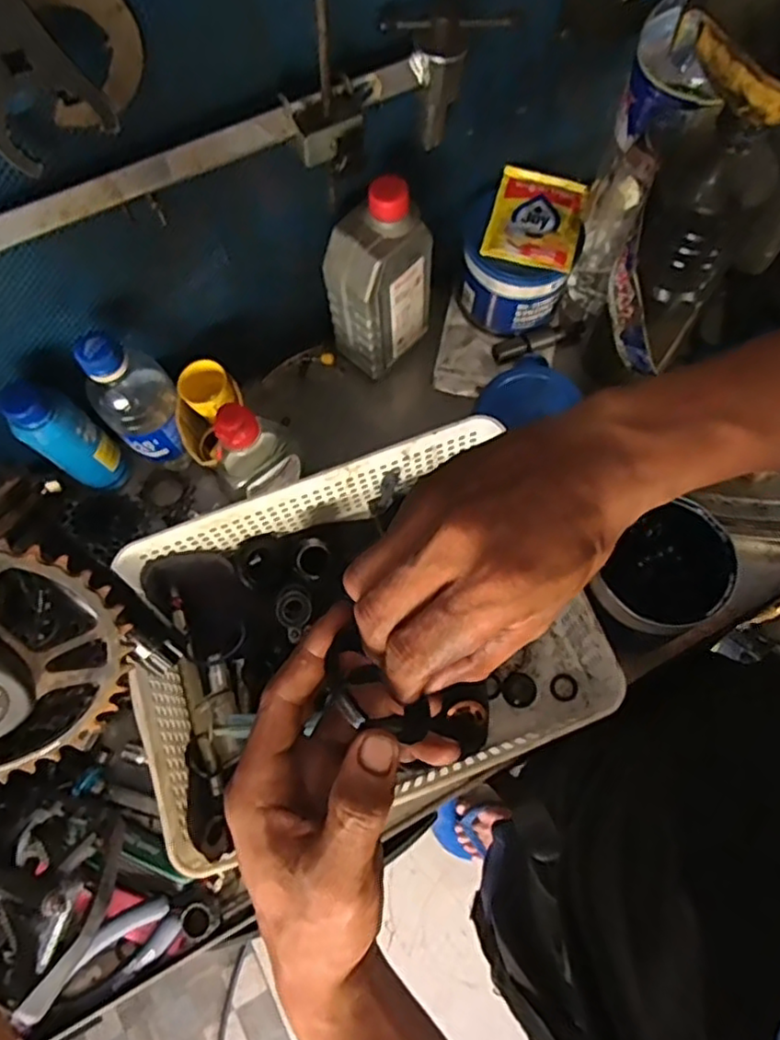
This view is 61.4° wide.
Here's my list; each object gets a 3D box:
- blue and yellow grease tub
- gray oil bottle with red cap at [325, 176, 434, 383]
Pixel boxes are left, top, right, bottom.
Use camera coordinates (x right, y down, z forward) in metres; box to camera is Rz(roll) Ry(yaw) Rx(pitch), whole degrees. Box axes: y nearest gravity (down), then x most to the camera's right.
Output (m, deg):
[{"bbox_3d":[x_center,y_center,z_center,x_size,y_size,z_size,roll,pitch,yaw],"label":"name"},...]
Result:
[{"bbox_3d":[0.123,-0.246,0.619,0.094,0.099,0.114,21,73,11],"label":"blue and yellow grease tub"},{"bbox_3d":[-0.009,-0.201,0.566,0.054,0.175,0.078,42,78,16],"label":"gray oil bottle with red cap"}]

